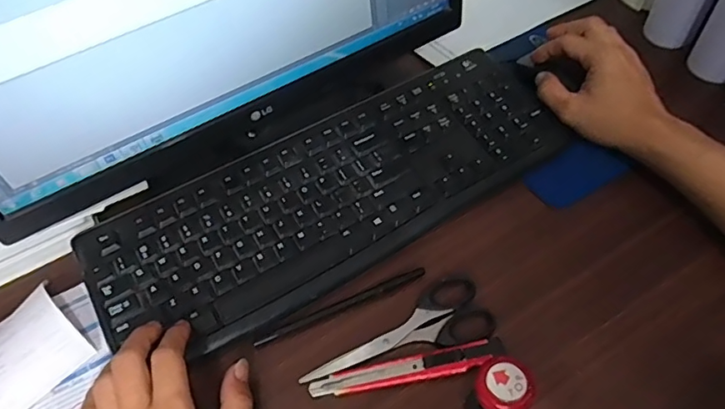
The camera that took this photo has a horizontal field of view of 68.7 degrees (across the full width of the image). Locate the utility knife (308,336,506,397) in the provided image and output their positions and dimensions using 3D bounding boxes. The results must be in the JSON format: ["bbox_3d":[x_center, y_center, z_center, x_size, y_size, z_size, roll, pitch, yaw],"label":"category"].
[{"bbox_3d":[0.033,0.122,0.394,0.142,0.016,0.019,-10,54,-4],"label":"utility knife"}]

